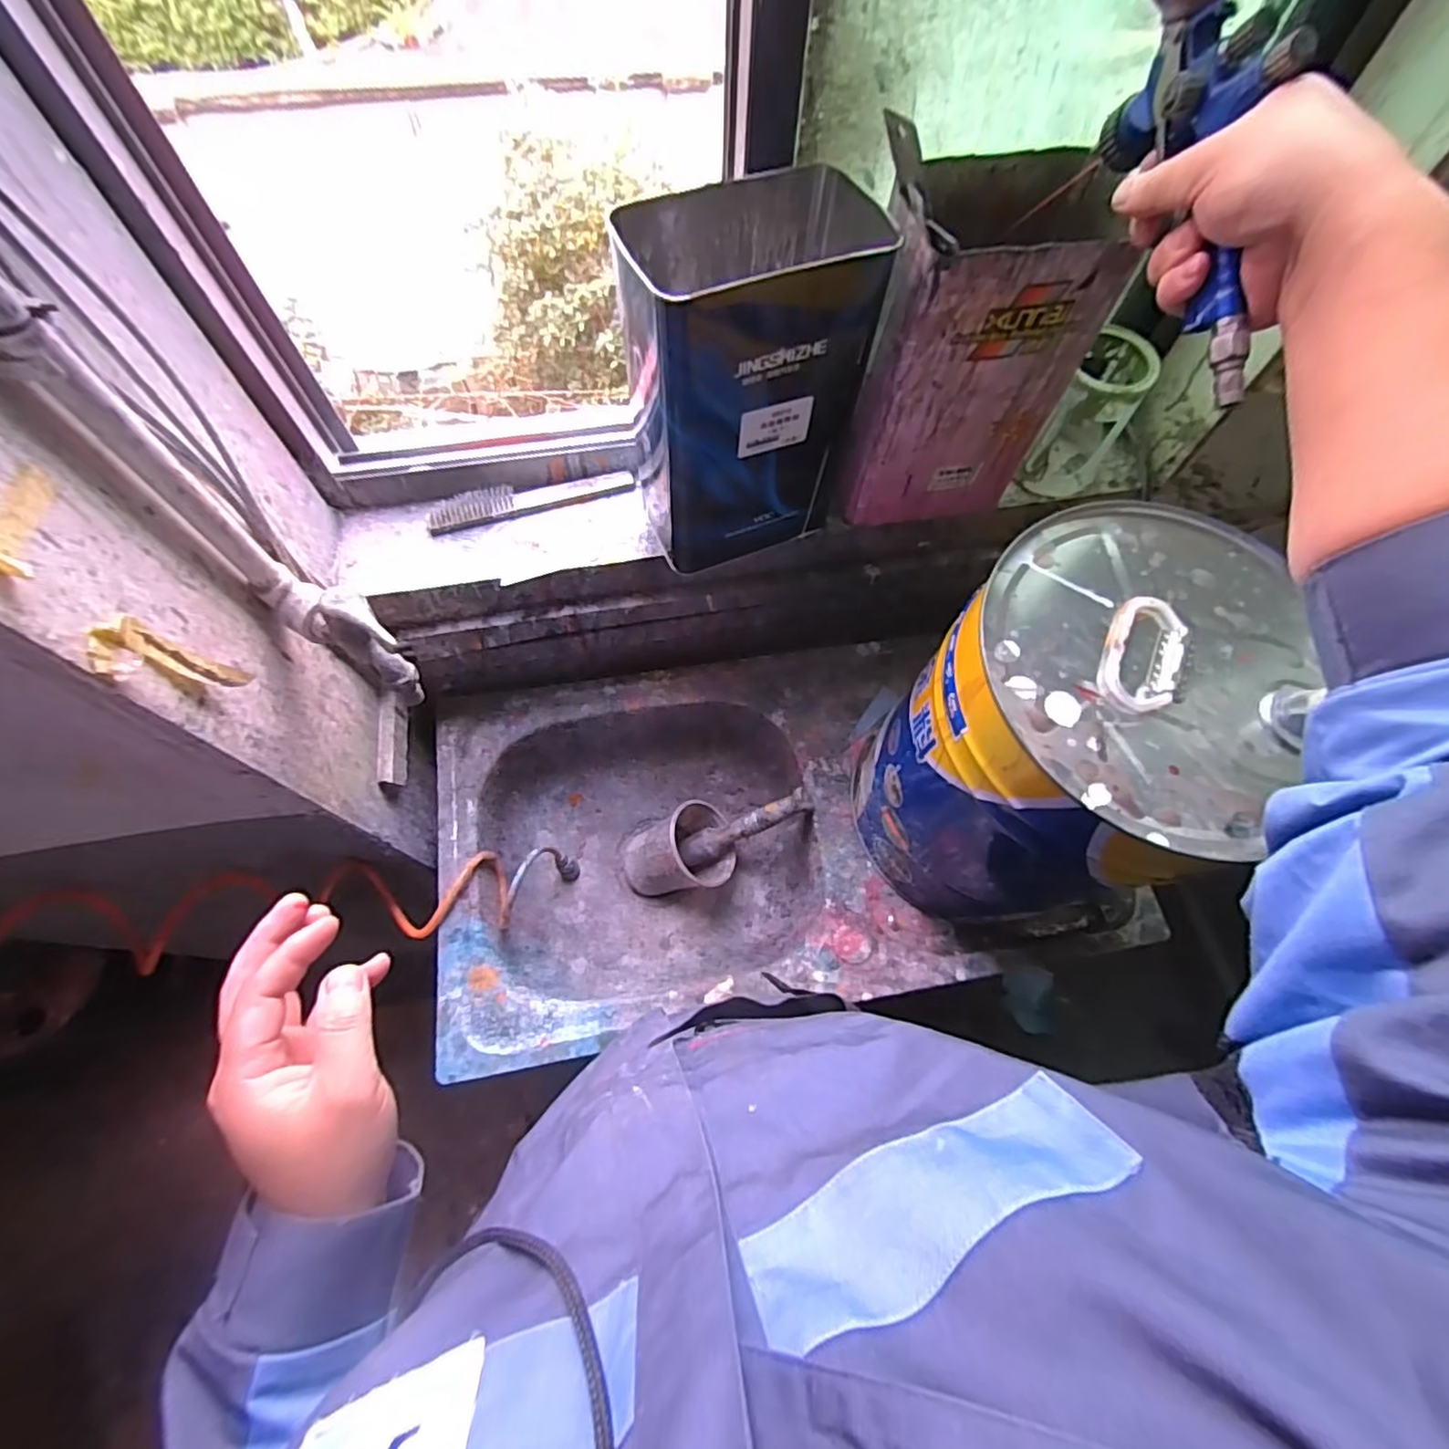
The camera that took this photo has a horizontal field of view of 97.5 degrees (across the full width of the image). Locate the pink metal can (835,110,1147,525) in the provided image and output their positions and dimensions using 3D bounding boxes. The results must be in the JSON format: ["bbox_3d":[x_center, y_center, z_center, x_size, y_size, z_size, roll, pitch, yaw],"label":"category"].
[{"bbox_3d":[0.190,-0.309,0.541,0.181,0.245,0.121,-8,66,-6],"label":"pink metal can"}]

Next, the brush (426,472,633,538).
[{"bbox_3d":[-0.190,-0.225,0.626,0.195,0.024,0.025,-17,67,-10],"label":"brush"}]

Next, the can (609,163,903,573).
[{"bbox_3d":[0.019,-0.268,0.522,0.172,0.249,0.110,-20,67,-11],"label":"can"}]

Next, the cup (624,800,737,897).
[{"bbox_3d":[-0.057,0.157,0.773,0.097,0.117,0.099,-20,84,-47],"label":"cup"}]

